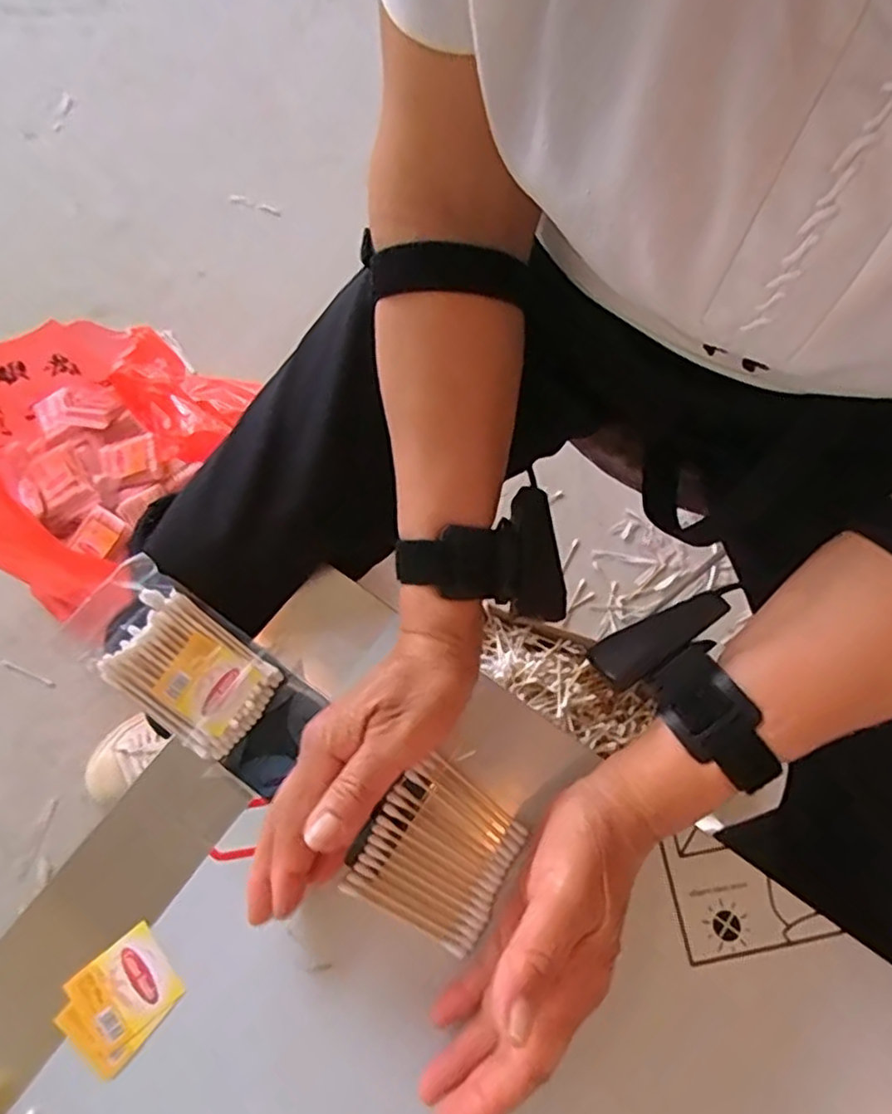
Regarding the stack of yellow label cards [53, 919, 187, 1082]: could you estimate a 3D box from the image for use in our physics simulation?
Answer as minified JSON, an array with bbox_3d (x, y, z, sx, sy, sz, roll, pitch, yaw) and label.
[{"bbox_3d":[-0.156,0.211,0.316,0.044,0.004,0.052,40,72,14],"label":"stack of yellow label cards"}]

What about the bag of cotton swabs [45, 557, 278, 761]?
[{"bbox_3d":[-0.149,0.055,0.357,0.110,0.012,0.061,39,74,1],"label":"bag of cotton swabs"}]

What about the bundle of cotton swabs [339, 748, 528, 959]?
[{"bbox_3d":[-0.003,0.154,0.346,0.071,0.004,0.077,29,70,10],"label":"bundle of cotton swabs"}]

